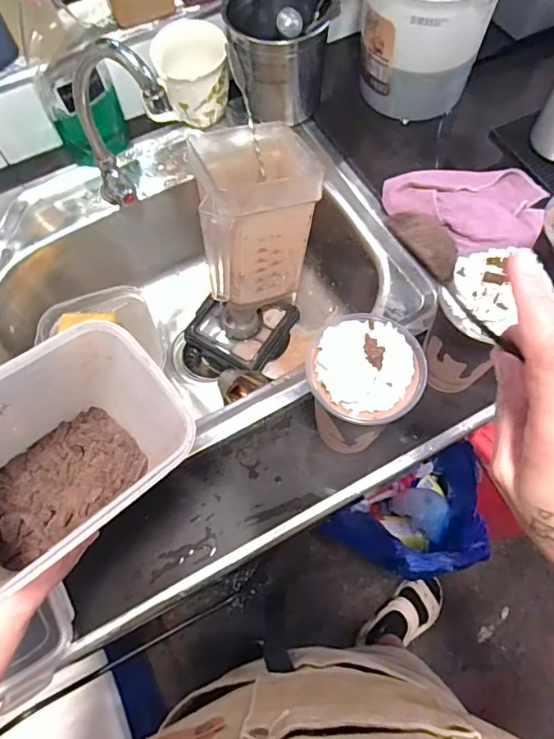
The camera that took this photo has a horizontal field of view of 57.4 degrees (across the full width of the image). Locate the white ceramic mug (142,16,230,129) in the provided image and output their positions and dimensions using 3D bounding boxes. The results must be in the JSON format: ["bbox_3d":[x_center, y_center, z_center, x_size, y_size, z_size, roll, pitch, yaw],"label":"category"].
[{"bbox_3d":[-0.122,-0.389,0.671,0.119,0.104,0.095,-14,66,-4],"label":"white ceramic mug"}]

